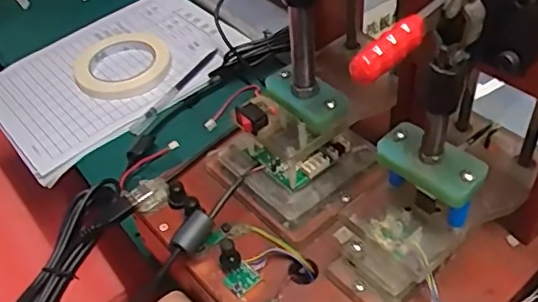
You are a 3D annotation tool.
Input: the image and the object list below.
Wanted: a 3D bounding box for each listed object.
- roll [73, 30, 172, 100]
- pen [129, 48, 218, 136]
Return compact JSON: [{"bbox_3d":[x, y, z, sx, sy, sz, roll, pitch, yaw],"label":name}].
[{"bbox_3d":[-0.180,-0.109,0.688,0.113,0.015,0.127,-17,47,-9],"label":"roll"},{"bbox_3d":[-0.106,-0.072,0.661,0.014,0.017,0.154,24,53,26],"label":"pen"}]

